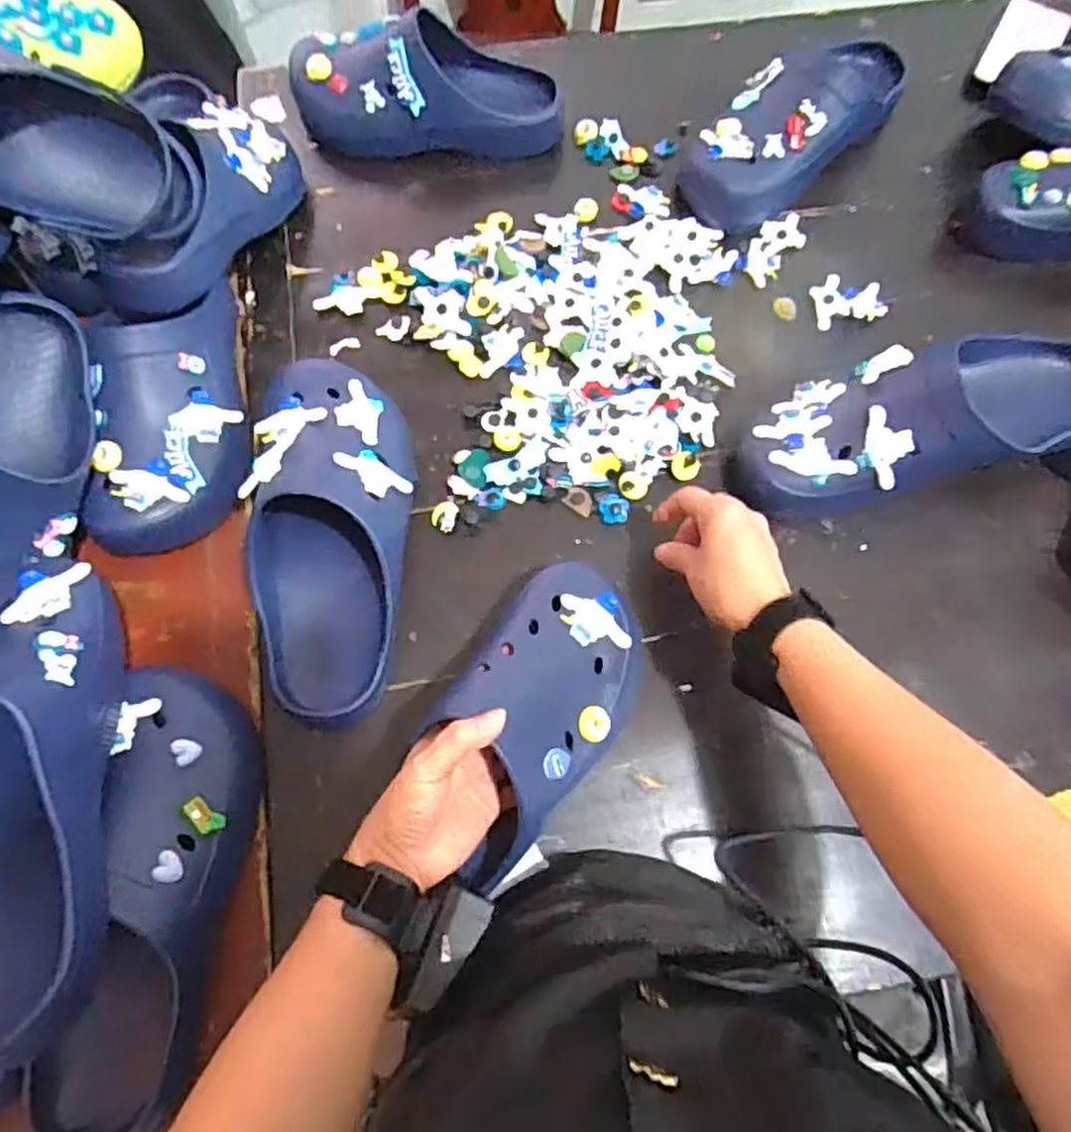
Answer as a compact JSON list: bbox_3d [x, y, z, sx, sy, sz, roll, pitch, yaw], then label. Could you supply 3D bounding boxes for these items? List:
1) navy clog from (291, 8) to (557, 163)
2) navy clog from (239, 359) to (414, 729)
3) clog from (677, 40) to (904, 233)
[{"bbox_3d":[-0.109,-0.473,0.725,0.273,0.093,0.094,8,70,2],"label":"navy clog"},{"bbox_3d":[-0.161,-0.028,0.574,0.117,0.084,0.291,-2,70,-2],"label":"navy clog"},{"bbox_3d":[0.268,-0.453,0.728,0.122,0.085,0.284,40,74,12],"label":"clog"}]

